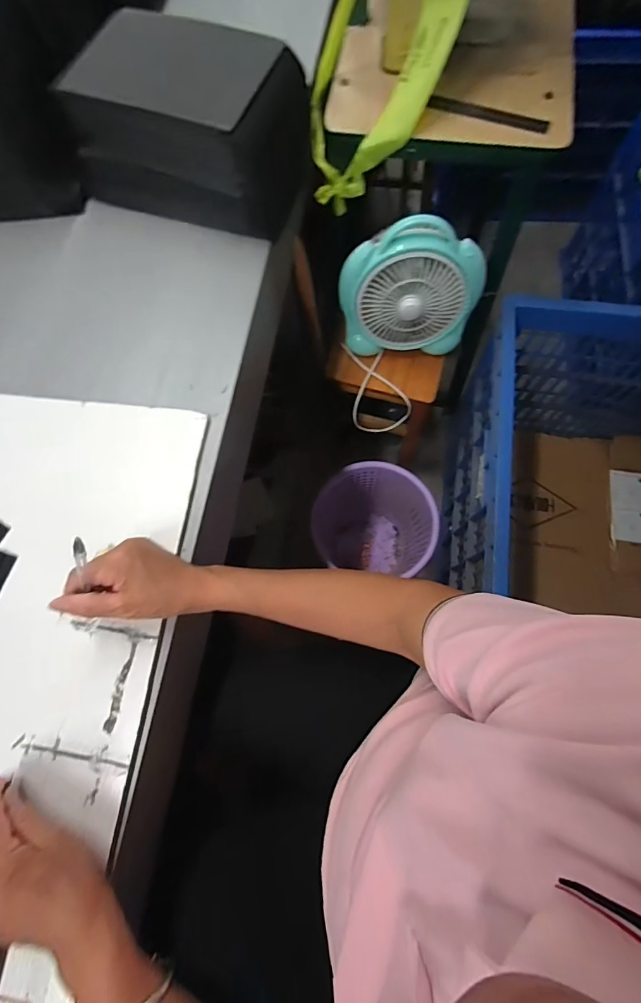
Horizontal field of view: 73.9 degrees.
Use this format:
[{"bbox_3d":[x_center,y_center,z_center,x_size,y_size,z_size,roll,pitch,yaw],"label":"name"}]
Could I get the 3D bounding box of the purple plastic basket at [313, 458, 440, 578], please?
[{"bbox_3d":[0.130,0.059,1.071,0.269,0.296,0.246,16,75,7],"label":"purple plastic basket"}]

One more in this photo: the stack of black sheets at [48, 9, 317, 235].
[{"bbox_3d":[-0.167,-0.470,0.549,0.269,0.153,0.169,20,75,8],"label":"stack of black sheets"}]

